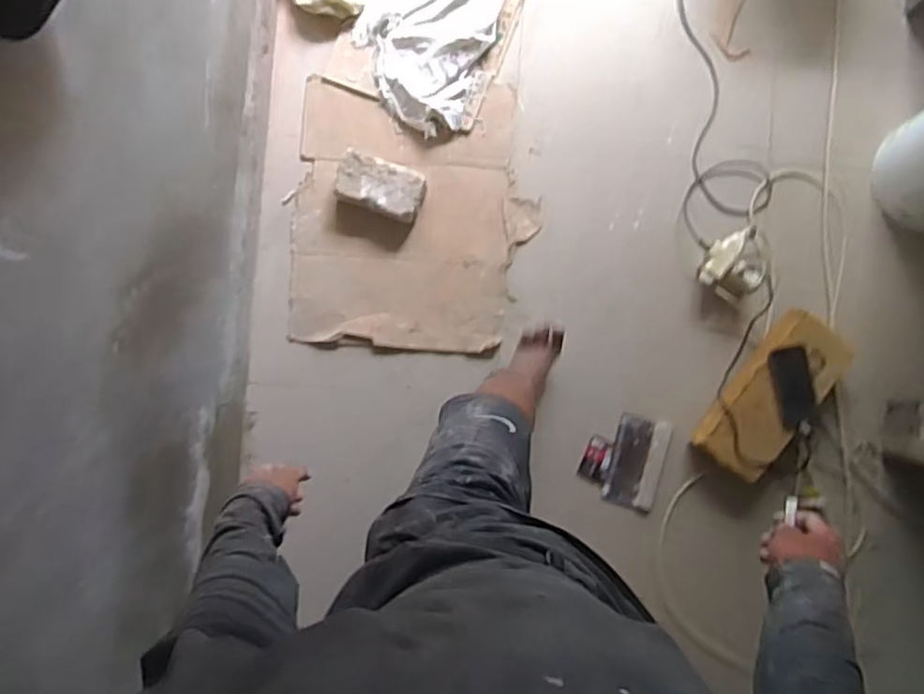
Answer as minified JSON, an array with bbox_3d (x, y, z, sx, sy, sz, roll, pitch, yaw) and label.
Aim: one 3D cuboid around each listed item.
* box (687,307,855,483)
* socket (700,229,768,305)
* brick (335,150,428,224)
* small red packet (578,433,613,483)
[{"bbox_3d":[0.704,0.115,1.508,0.179,0.108,0.386,37,89,3],"label":"box"},{"bbox_3d":[0.639,-0.202,1.539,0.135,0.082,0.177,35,89,3],"label":"socket"},{"bbox_3d":[-0.190,-0.371,1.550,0.191,0.097,0.113,18,88,3],"label":"brick"},{"bbox_3d":[0.316,0.263,1.566,0.055,0.028,0.102,24,89,3],"label":"small red packet"}]

